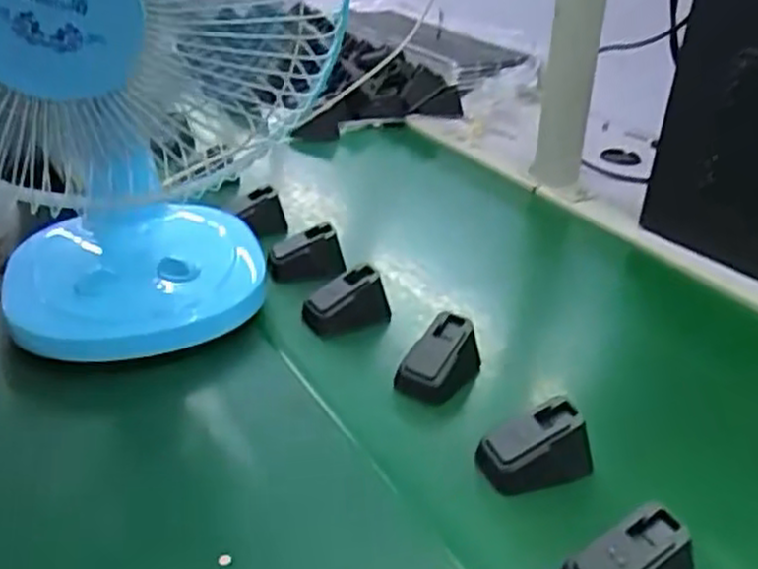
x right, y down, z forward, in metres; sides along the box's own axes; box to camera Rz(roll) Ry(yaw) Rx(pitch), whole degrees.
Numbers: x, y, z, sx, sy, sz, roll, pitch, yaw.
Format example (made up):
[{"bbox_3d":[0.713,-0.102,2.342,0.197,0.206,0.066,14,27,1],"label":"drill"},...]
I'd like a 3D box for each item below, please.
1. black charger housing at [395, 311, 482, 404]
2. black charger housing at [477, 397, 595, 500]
[{"bbox_3d":[0.045,0.054,0.556,0.041,0.044,0.060,21,34,29],"label":"black charger housing"},{"bbox_3d":[0.097,0.102,0.477,0.062,0.048,0.040,-8,31,-18],"label":"black charger housing"}]

